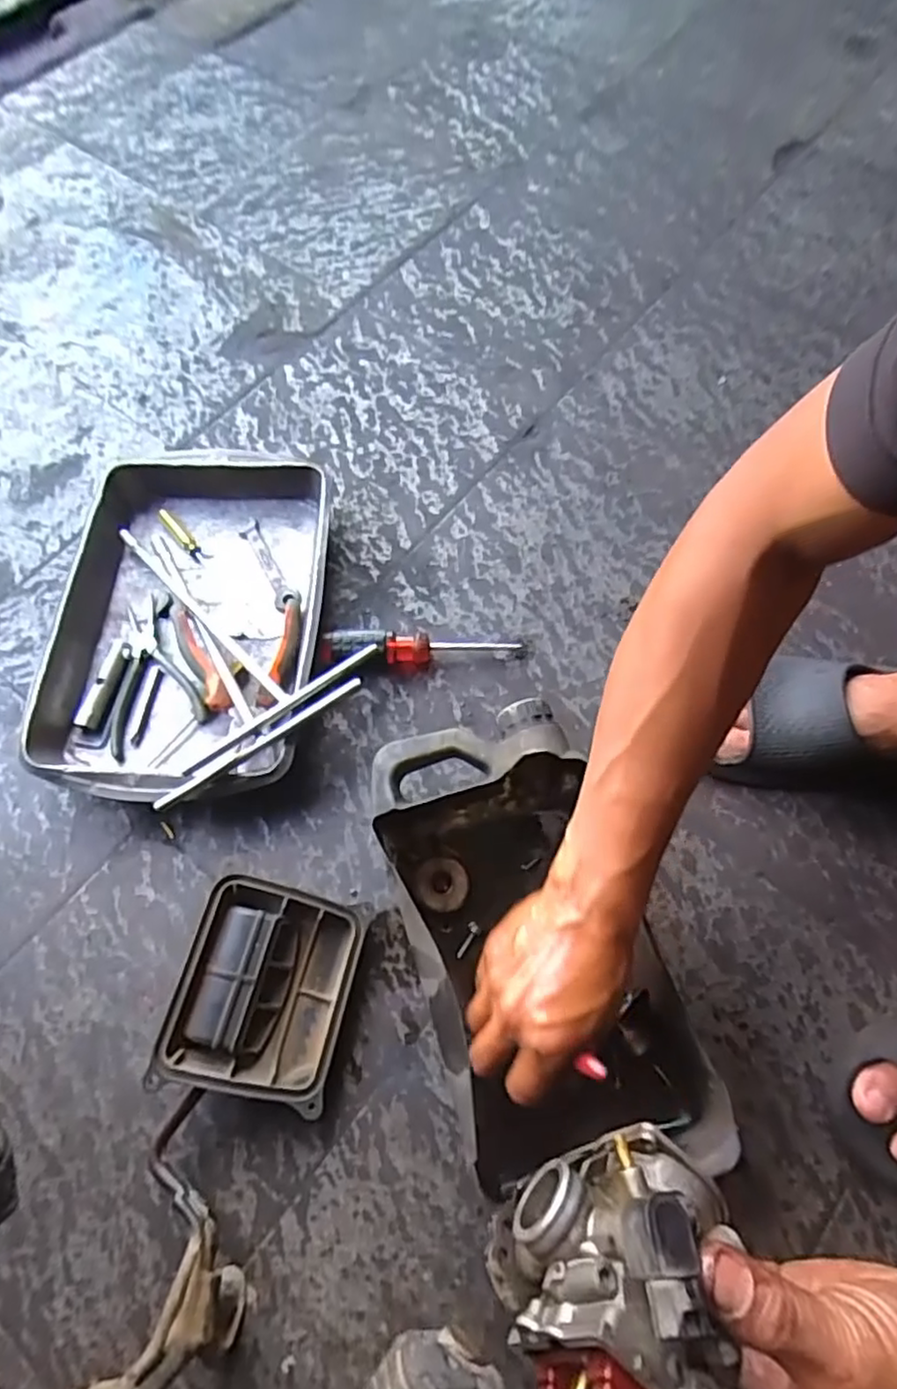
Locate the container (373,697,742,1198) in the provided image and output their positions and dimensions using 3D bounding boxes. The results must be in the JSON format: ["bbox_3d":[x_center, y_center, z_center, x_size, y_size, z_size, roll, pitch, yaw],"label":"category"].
[{"bbox_3d":[0.059,0.175,0.497,0.174,0.097,0.322,-23,69,-6],"label":"container"}]

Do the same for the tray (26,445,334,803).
[{"bbox_3d":[-0.248,-0.080,0.642,0.254,0.049,0.367,2,68,4],"label":"tray"}]

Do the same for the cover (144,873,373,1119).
[{"bbox_3d":[-0.139,0.226,0.513,0.118,0.056,0.145,11,69,7],"label":"cover"}]

